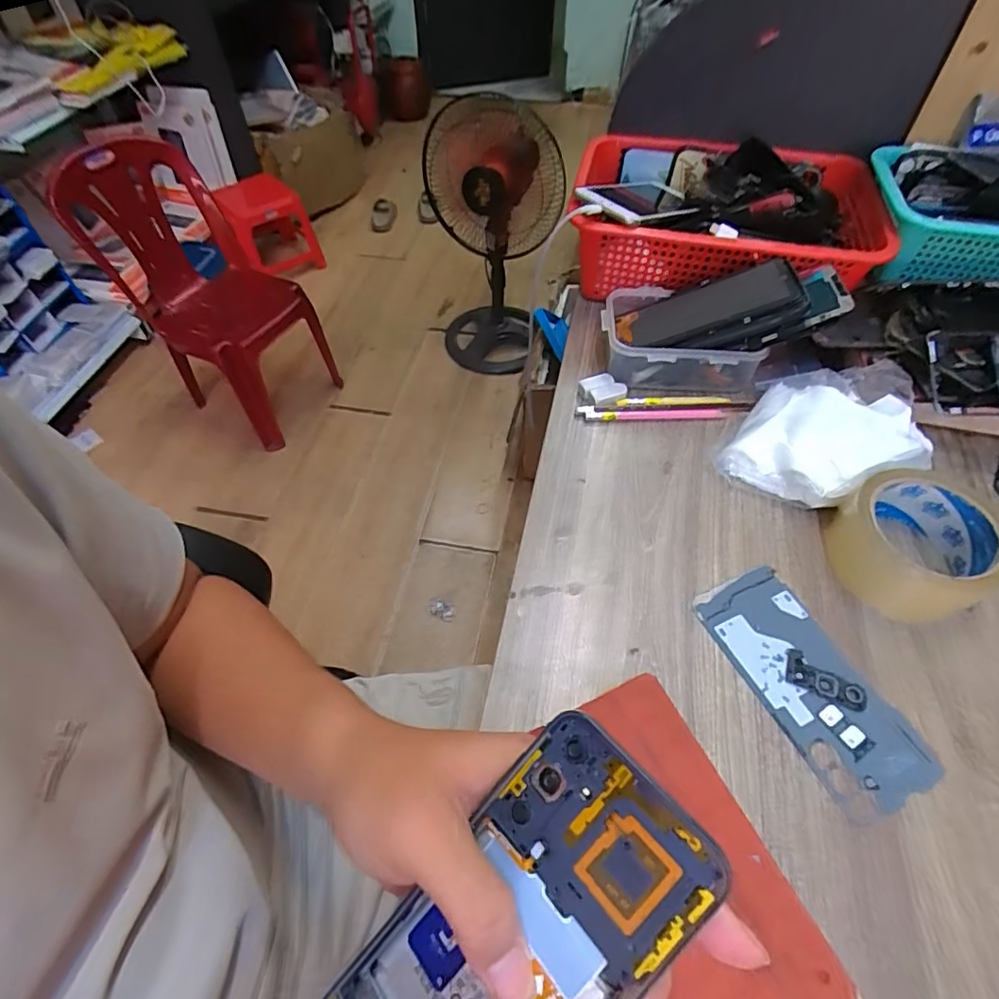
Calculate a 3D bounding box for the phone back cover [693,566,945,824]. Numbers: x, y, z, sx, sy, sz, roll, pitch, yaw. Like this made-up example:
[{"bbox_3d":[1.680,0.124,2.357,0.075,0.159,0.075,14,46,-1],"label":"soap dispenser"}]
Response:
[{"bbox_3d":[0.196,0.115,0.349,0.070,0.005,0.152,-20,56,-14],"label":"phone back cover"}]

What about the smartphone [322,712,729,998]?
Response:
[{"bbox_3d":[0.002,0.157,0.193,0.158,0.016,0.077,-47,62,4],"label":"smartphone"}]

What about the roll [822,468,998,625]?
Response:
[{"bbox_3d":[0.293,0.031,0.381,0.097,0.050,0.091,0,53,0],"label":"roll"}]

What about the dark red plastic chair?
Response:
[{"bbox_3d":[-0.701,-0.501,1.369,0.379,0.552,0.583,-37,61,-23],"label":"dark red plastic chair"}]

